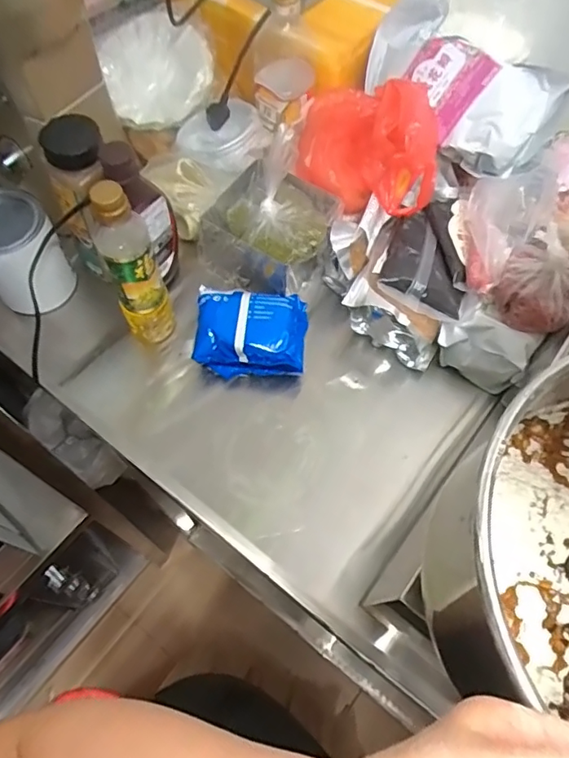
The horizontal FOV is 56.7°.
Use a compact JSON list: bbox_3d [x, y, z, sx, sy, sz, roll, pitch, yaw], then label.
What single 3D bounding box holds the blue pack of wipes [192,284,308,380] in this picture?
[{"bbox_3d":[-0.042,-0.057,0.661,0.138,0.050,0.107,5,63,1],"label":"blue pack of wipes"}]

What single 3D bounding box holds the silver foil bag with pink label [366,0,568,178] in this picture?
[{"bbox_3d":[0.230,-0.384,0.689,0.262,0.156,0.080,37,24,7],"label":"silver foil bag with pink label"}]

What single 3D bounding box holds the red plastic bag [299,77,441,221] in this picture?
[{"bbox_3d":[0.107,-0.308,0.671,0.169,0.129,0.157,9,63,3],"label":"red plastic bag"}]

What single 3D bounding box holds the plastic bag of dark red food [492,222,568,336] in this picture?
[{"bbox_3d":[0.309,-0.113,0.632,0.093,0.057,0.124,34,67,14],"label":"plastic bag of dark red food"}]

